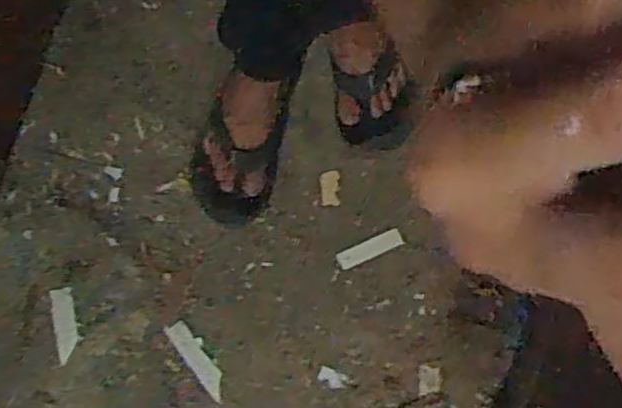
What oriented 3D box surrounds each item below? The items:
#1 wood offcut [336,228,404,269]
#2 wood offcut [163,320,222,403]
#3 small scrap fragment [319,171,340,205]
[{"bbox_3d":[0.073,0.056,0.915,0.084,0.011,0.023,-22,79,-6],"label":"wood offcut"},{"bbox_3d":[-0.135,0.187,0.871,0.029,0.004,0.104,-34,91,-19],"label":"wood offcut"},{"bbox_3d":[0.024,-0.021,0.931,0.027,0.004,0.044,1,88,-14],"label":"small scrap fragment"}]

